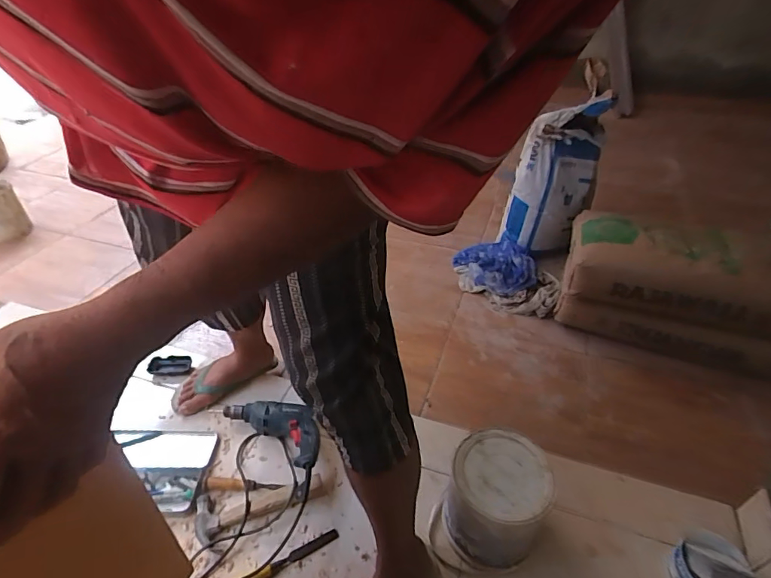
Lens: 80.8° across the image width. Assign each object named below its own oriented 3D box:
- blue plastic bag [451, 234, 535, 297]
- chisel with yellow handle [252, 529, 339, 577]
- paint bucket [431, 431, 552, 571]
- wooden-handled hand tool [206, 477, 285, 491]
[{"bbox_3d":[0.379,-0.086,1.541,0.197,0.092,0.283,-14,42,-17],"label":"blue plastic bag"},{"bbox_3d":[-0.193,0.501,0.817,0.233,0.026,0.030,-21,44,-24],"label":"chisel with yellow handle"},{"bbox_3d":[0.187,0.391,0.822,0.170,0.188,0.198,28,47,29],"label":"paint bucket"},{"bbox_3d":[-0.294,0.408,0.942,0.160,0.020,0.027,4,40,4],"label":"wooden-handled hand tool"}]

